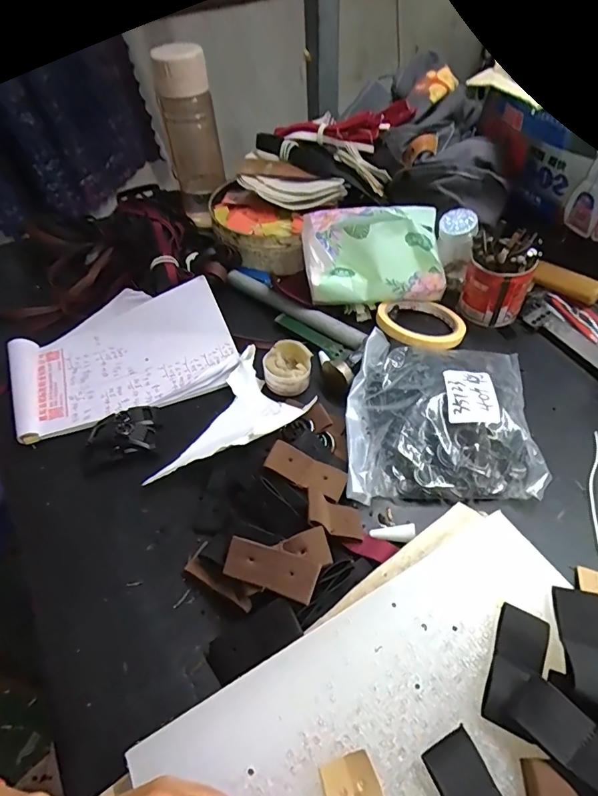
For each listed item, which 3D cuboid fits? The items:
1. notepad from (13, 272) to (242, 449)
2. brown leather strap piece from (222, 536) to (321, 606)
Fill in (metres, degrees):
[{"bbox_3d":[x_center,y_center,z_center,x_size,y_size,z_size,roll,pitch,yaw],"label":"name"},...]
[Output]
[{"bbox_3d":[-0.183,-0.047,0.458,0.215,0.029,0.145,-20,61,-7],"label":"notepad"},{"bbox_3d":[-0.019,0.110,0.285,0.062,0.004,0.025,11,66,23],"label":"brown leather strap piece"}]

